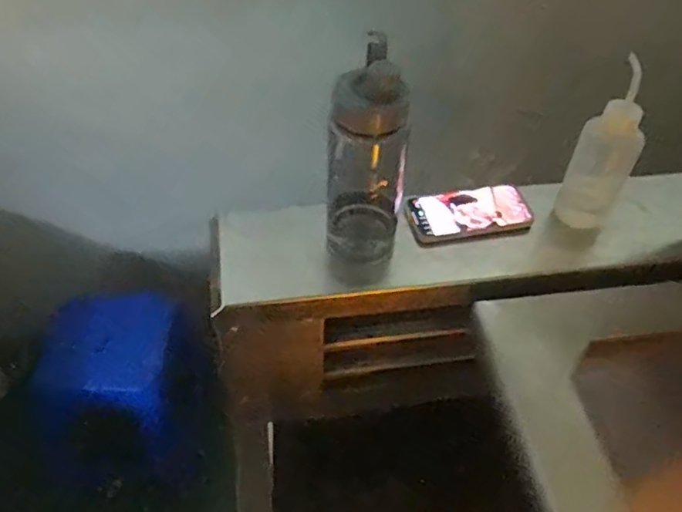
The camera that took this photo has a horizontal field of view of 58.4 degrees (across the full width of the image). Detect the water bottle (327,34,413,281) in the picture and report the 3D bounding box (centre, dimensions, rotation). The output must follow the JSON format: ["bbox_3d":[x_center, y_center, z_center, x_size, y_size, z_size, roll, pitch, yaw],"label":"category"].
[{"bbox_3d":[0.030,-0.105,0.727,0.092,0.273,0.086,3,48,0],"label":"water bottle"}]

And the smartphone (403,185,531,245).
[{"bbox_3d":[0.173,-0.060,0.832,0.162,0.013,0.081,-8,49,-10],"label":"smartphone"}]

